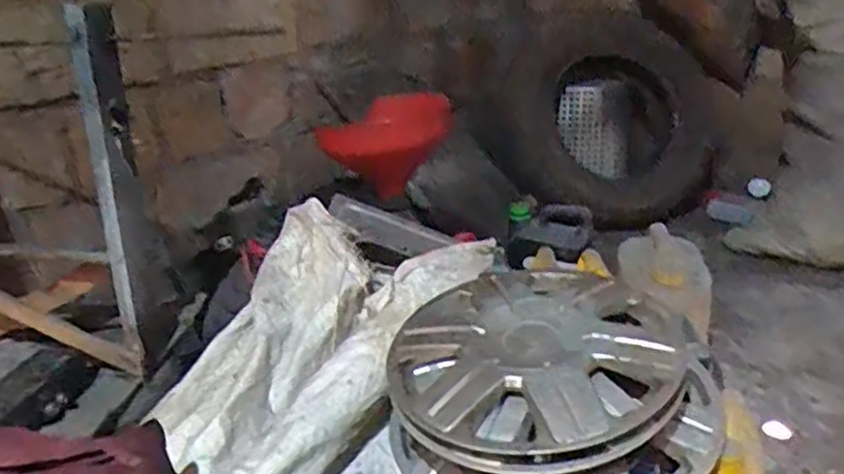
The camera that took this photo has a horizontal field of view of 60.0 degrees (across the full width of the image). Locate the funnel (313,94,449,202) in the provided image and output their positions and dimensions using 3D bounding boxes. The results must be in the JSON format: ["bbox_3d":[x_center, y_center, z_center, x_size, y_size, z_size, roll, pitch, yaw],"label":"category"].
[{"bbox_3d":[-0.068,-0.160,1.369,0.227,0.185,0.133,-16,25,-30],"label":"funnel"}]

